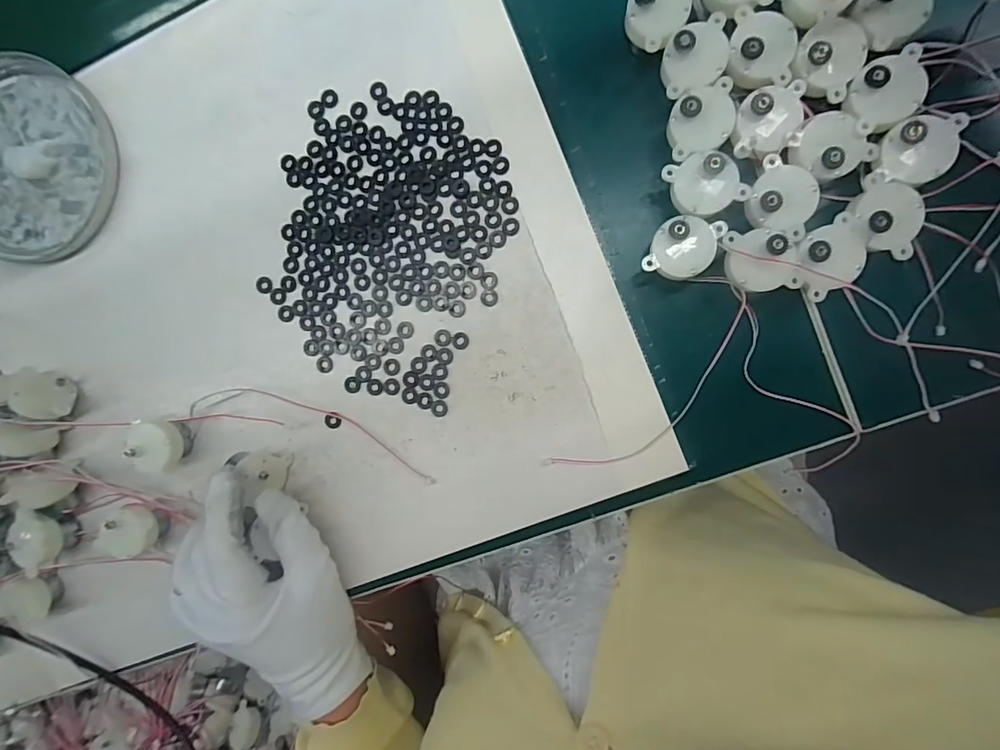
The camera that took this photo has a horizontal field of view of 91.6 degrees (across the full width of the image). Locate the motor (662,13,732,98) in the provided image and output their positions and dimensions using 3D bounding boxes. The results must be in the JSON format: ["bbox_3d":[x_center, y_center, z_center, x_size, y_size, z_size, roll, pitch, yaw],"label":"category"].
[{"bbox_3d":[0.102,-0.165,0.260,0.034,0.034,0.033,-15,92,8],"label":"motor"}]

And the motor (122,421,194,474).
[{"bbox_3d":[-0.216,0.044,0.314,0.027,0.028,0.032,5,94,7],"label":"motor"}]

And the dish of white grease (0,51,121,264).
[{"bbox_3d":[-0.321,-0.144,0.327,0.128,0.015,0.132,0,94,7],"label":"dish of white grease"}]

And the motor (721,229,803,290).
[{"bbox_3d":[0.137,-0.060,0.259,0.039,0.026,0.031,-5,93,8],"label":"motor"}]

